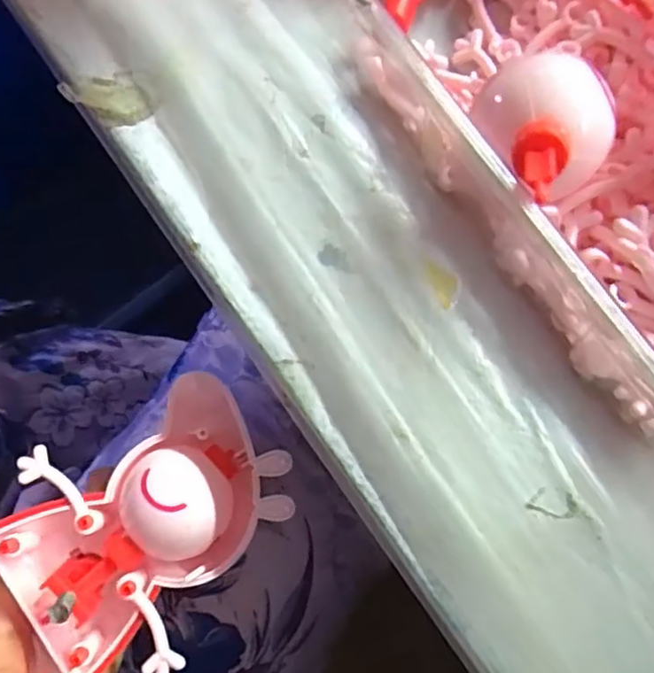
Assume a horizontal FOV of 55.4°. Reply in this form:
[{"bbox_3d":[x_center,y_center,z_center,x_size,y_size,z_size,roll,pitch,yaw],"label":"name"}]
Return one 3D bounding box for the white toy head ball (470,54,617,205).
[{"bbox_3d":[0.053,-0.049,0.148,0.030,0.027,0.030,0,68,-1],"label":"white toy head ball"}]

